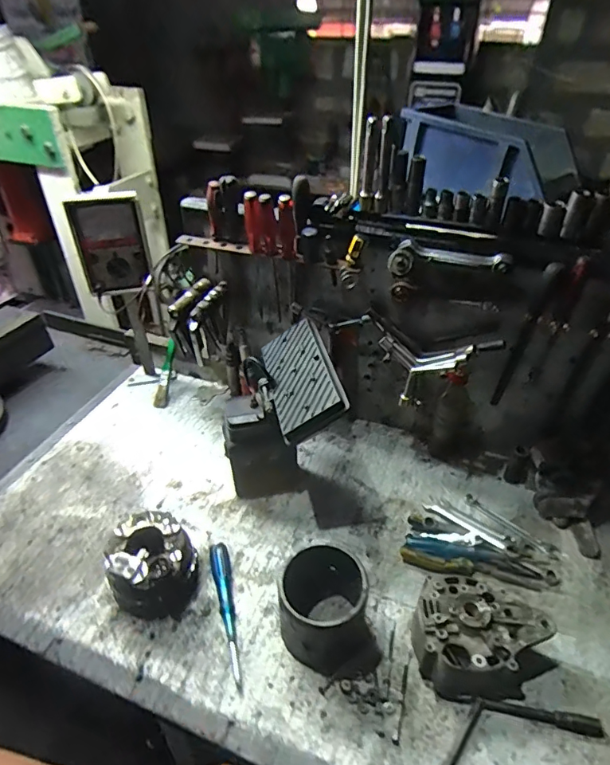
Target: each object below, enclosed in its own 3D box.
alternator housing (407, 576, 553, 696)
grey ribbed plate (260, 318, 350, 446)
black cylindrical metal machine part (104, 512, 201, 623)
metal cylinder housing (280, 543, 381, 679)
[{"bbox_3d":[0.212,0.314,0.611,0.161,0.077,0.132,-17,40,-21],"label":"alternator housing"},{"bbox_3d":[-0.009,-0.012,0.724,0.105,0.021,0.212,-33,42,12],"label":"grey ribbed plate"},{"bbox_3d":[-0.211,0.261,0.680,0.108,0.094,0.110,-3,37,-4],"label":"black cylindrical metal machine part"},{"bbox_3d":[0.031,0.294,0.615,0.117,0.113,0.125,0,37,0],"label":"metal cylinder housing"}]

